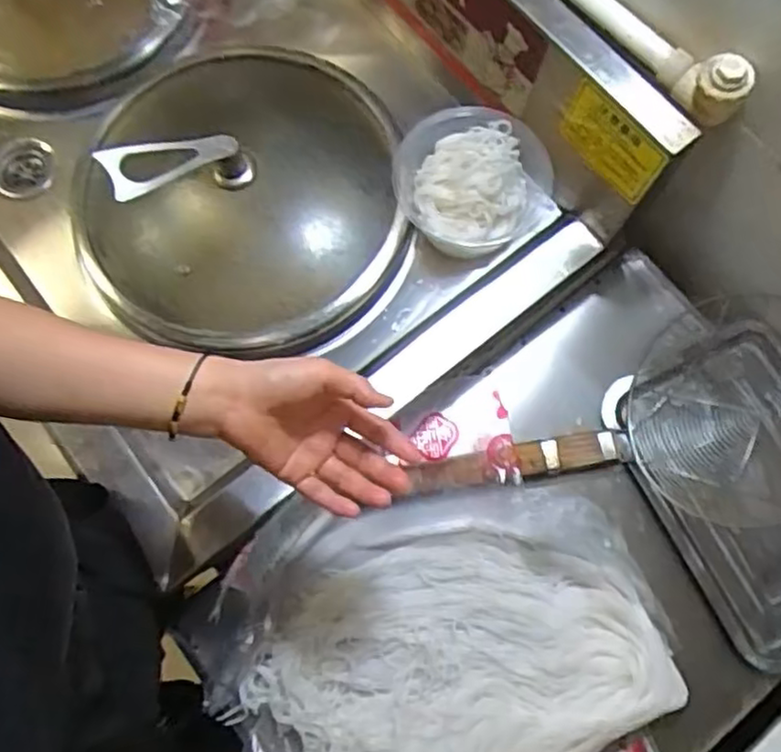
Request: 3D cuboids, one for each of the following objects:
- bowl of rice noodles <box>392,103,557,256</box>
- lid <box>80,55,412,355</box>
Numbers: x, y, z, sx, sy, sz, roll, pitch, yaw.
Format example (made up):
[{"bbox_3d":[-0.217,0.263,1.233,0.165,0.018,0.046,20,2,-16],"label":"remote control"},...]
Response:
[{"bbox_3d":[0.079,-0.185,0.692,0.136,0.087,0.129,0,74,1],"label":"bowl of rice noodles"},{"bbox_3d":[-0.145,-0.187,0.667,0.301,0.113,0.319,0,74,1],"label":"lid"}]

